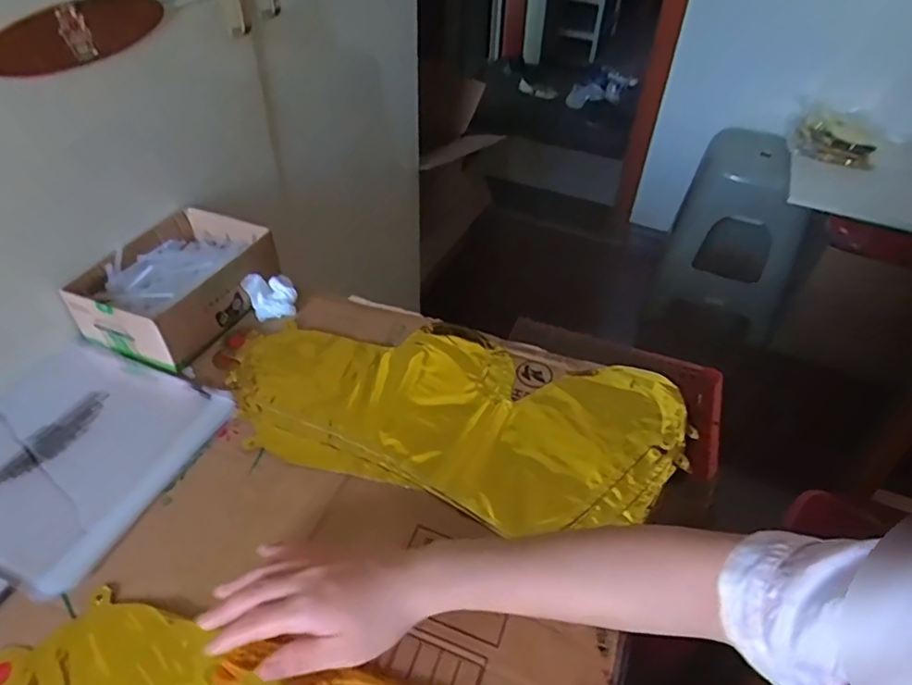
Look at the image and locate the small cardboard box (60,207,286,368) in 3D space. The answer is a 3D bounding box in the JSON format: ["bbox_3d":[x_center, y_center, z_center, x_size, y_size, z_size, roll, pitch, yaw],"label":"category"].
[{"bbox_3d":[-0.297,-0.068,0.642,0.134,0.066,0.195,17,45,14],"label":"small cardboard box"}]

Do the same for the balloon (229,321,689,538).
[{"bbox_3d":[-0.003,0.058,0.561,0.427,0.011,0.206,11,44,9],"label":"balloon"}]

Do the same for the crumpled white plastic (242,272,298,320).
[{"bbox_3d":[-0.208,-0.056,0.656,0.052,0.039,0.040,-11,45,-15],"label":"crumpled white plastic"}]

